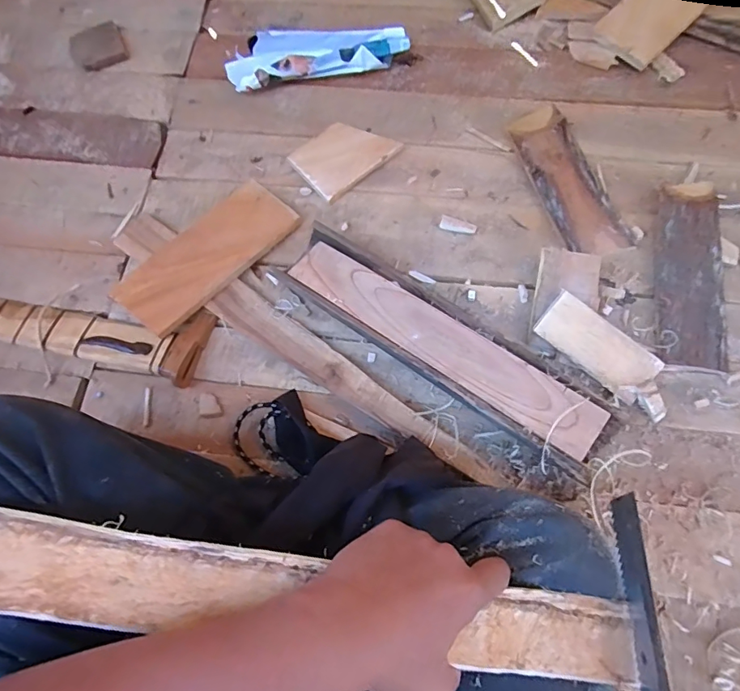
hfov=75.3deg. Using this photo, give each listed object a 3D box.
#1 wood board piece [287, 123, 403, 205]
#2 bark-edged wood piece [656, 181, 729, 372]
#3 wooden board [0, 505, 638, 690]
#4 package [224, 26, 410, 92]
[{"bbox_3d":[-0.038,-0.268,0.678,0.131,0.018,0.092,-41,74,-11],"label":"wood board piece"},{"bbox_3d":[0.395,-0.093,0.591,0.075,0.032,0.246,9,71,5],"label":"bark-edged wood piece"},{"bbox_3d":[-0.105,0.151,0.298,0.554,0.013,0.058,10,71,-4],"label":"wooden board"},{"bbox_3d":[-0.079,-0.432,0.716,0.268,0.053,0.081,-15,70,-3],"label":"package"}]

